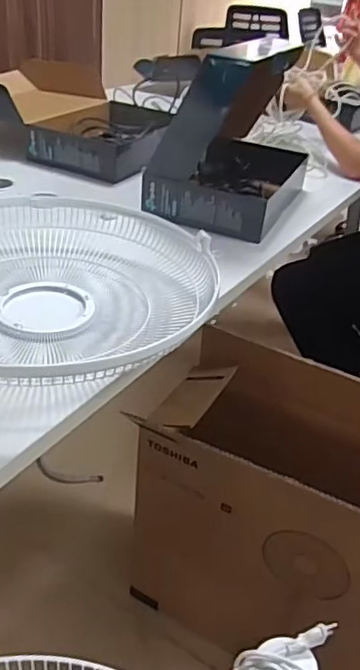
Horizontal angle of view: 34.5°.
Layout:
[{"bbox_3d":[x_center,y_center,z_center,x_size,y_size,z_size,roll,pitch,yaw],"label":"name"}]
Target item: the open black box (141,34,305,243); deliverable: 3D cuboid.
[{"bbox_3d":[0.106,-0.375,1.078,0.222,0.266,0.318,18,35,16],"label":"open black box"}]

